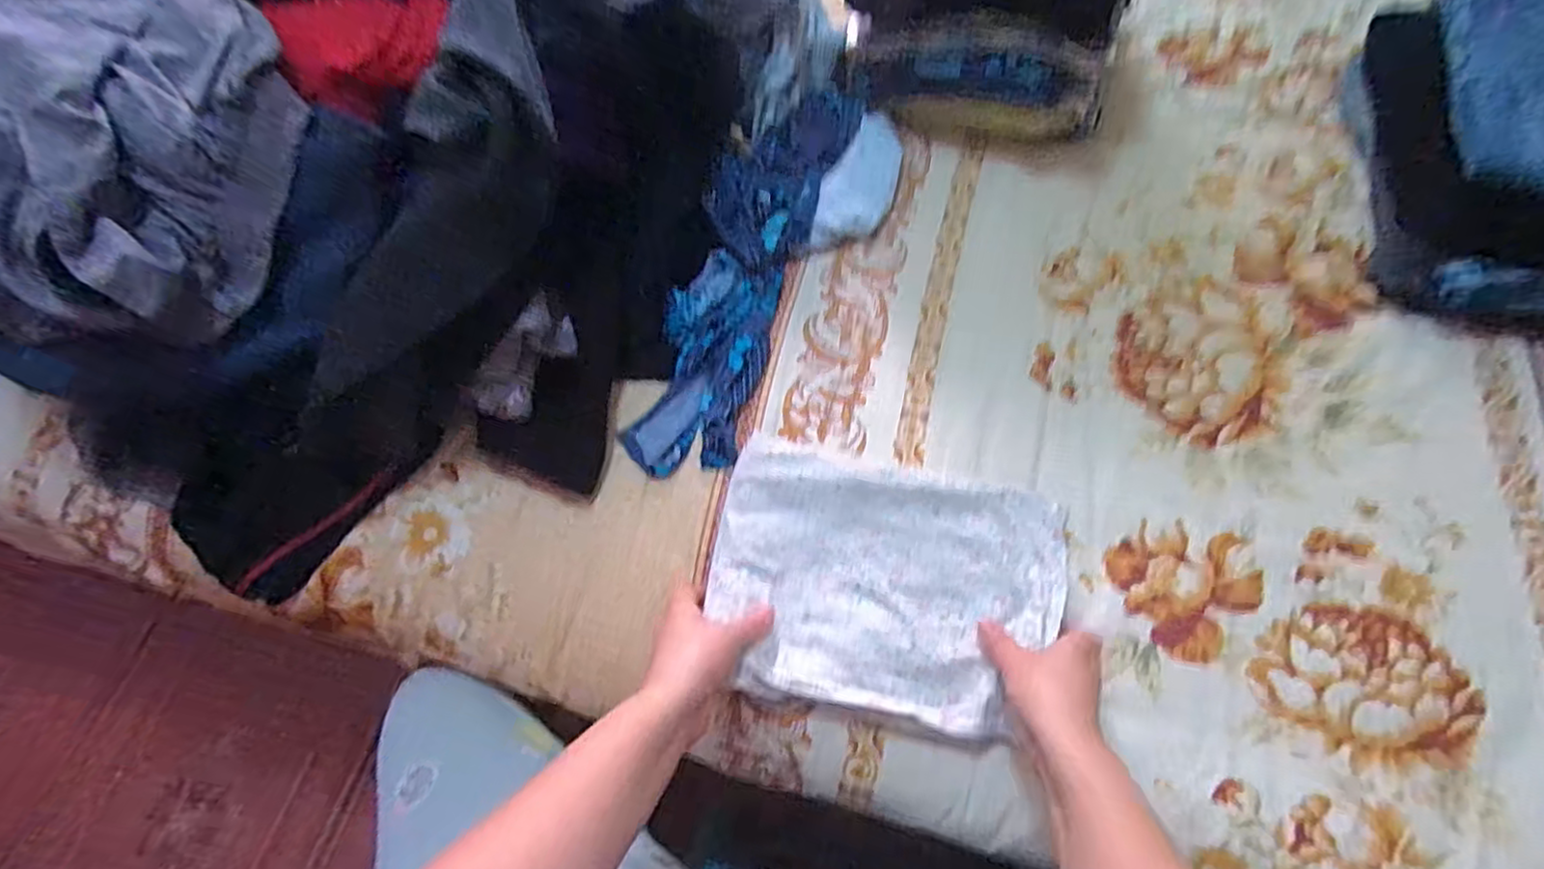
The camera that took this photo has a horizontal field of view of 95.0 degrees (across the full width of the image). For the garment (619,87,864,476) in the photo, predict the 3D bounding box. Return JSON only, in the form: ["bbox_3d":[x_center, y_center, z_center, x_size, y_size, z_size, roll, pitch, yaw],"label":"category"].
[{"bbox_3d":[-0.025,-0.157,0.655,0.099,0.053,0.411,16,66,10],"label":"garment"}]

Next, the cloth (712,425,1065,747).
[{"bbox_3d":[0.084,0.112,0.532,0.256,0.027,0.190,11,66,9],"label":"cloth"}]

